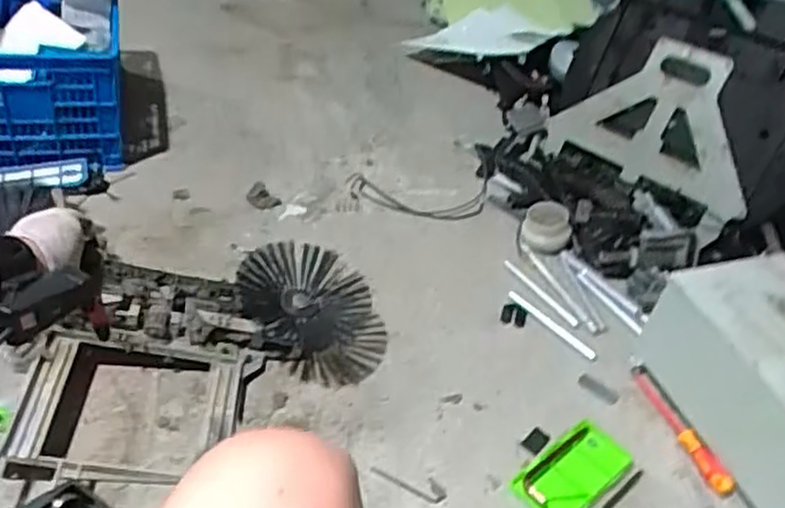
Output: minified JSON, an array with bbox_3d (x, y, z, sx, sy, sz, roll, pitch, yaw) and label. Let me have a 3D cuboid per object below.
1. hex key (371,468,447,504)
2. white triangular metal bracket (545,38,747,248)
[{"bbox_3d":[0.027,0.345,1.113,0.119,0.006,0.036,21,42,17],"label":"hex key"},{"bbox_3d":[0.604,-0.293,1.634,0.502,0.346,0.040,40,13,33],"label":"white triangular metal bracket"}]

